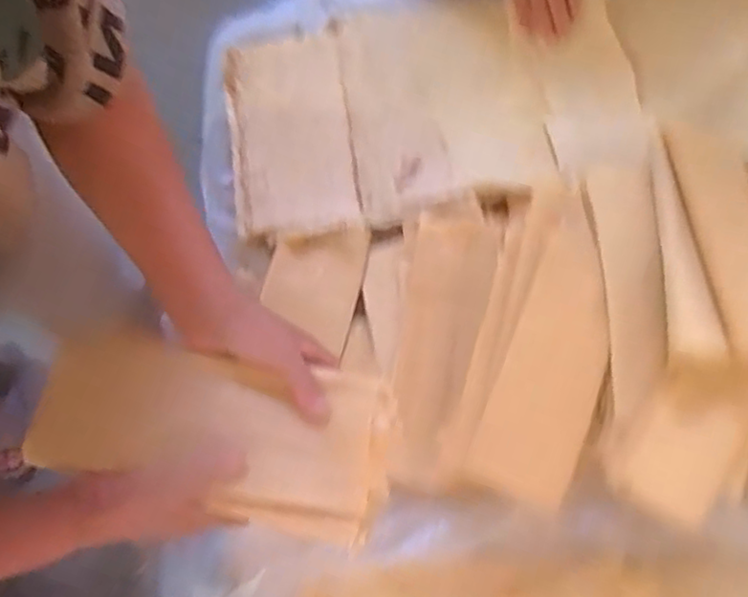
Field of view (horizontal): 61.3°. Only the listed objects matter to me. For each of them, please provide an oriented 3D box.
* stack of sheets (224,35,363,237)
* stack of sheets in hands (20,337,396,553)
[{"bbox_3d":[-0.105,-0.215,0.811,0.152,0.031,0.272,-7,80,-2],"label":"stack of sheets"},{"bbox_3d":[-0.128,0.098,0.490,0.281,0.022,0.118,11,67,10],"label":"stack of sheets in hands"}]

